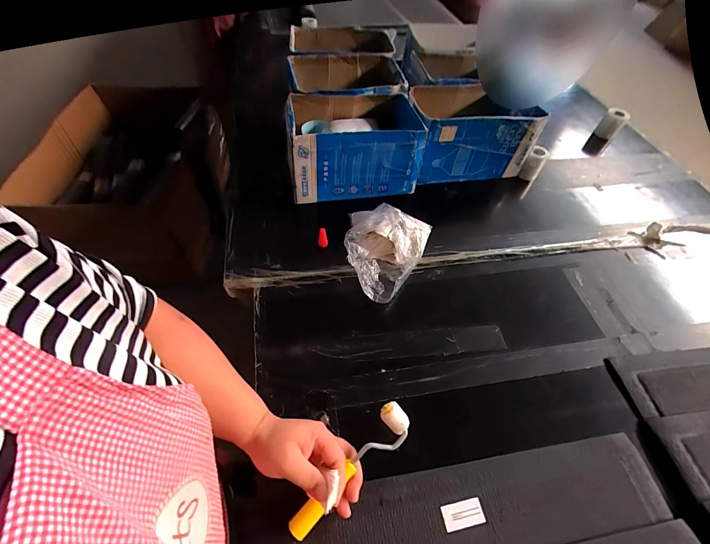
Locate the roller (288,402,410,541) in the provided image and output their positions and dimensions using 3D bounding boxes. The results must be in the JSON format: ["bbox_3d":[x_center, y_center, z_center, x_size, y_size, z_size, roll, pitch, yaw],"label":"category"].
[{"bbox_3d":[-0.007,0.230,0.377,0.178,0.027,0.041,-38,62,-15],"label":"roller"}]

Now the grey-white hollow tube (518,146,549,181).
[{"bbox_3d":[0.434,-0.259,0.782,0.039,0.073,0.045,33,58,20],"label":"grey-white hollow tube"}]

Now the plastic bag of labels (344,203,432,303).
[{"bbox_3d":[0.055,-0.044,0.594,0.157,0.079,0.190,11,50,7],"label":"plastic bag of labels"}]

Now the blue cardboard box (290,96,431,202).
[{"bbox_3d":[-0.006,-0.281,0.709,0.288,0.146,0.197,-4,53,-6],"label":"blue cardboard box"}]

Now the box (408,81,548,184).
[{"bbox_3d":[0.262,-0.334,0.765,0.275,0.144,0.184,-9,54,-10],"label":"box"}]

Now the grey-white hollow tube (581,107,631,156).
[{"bbox_3d":[0.756,-0.420,0.966,0.058,0.130,0.058,34,60,18],"label":"grey-white hollow tube"}]

